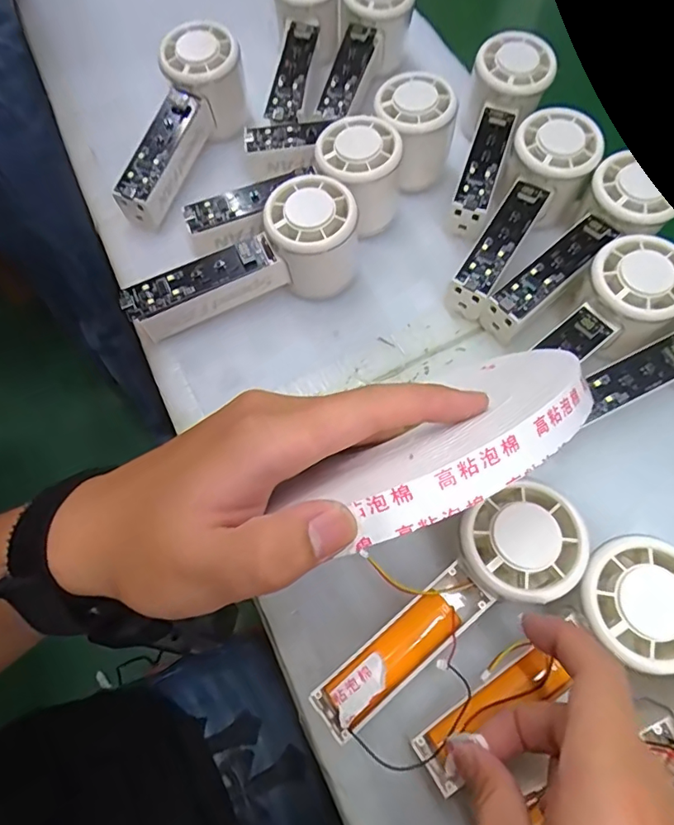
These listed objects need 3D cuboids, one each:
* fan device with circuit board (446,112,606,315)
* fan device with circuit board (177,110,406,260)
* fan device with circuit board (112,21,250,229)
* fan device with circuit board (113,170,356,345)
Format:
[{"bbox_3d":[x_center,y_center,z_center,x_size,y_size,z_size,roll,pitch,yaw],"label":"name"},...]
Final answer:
[{"bbox_3d":[0.127,-0.134,0.352,0.054,0.057,0.148,29,69,10],"label":"fan device with circuit board"},{"bbox_3d":[-0.025,-0.146,0.351,0.150,0.053,0.060,-27,70,-13],"label":"fan device with circuit board"},{"bbox_3d":[-0.113,-0.210,0.379,0.057,0.058,0.149,15,67,5],"label":"fan device with circuit board"},{"bbox_3d":[-0.061,-0.097,0.330,0.153,0.055,0.056,-20,69,-10],"label":"fan device with circuit board"}]

